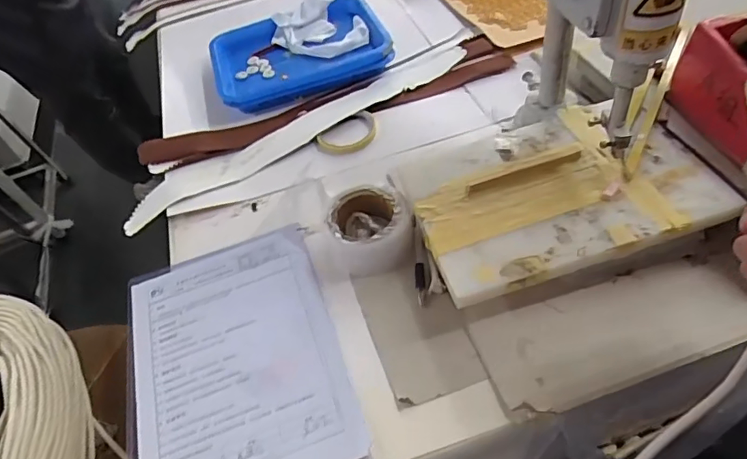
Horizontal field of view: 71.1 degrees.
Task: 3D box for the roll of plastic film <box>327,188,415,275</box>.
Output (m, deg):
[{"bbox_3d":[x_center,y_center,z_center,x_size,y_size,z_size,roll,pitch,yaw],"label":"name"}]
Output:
[{"bbox_3d":[-0.002,0.001,0.611,0.094,0.050,0.093,-5,49,6],"label":"roll of plastic film"}]

